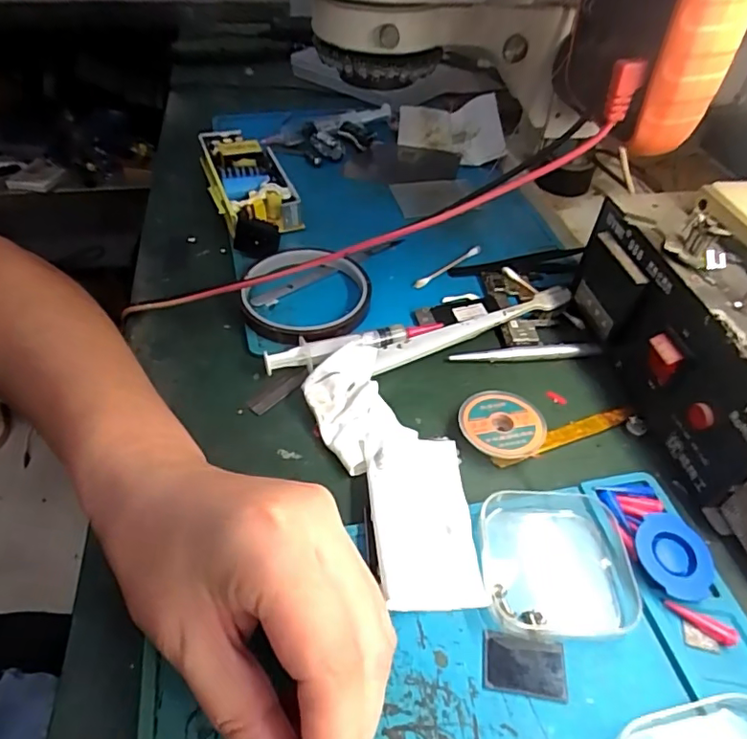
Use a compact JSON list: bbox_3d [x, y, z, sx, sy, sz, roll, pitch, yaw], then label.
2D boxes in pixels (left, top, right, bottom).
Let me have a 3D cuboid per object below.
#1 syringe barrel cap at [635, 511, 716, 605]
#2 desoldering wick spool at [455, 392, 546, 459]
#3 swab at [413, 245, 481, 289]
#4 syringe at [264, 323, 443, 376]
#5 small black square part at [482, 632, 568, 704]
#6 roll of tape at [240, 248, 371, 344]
[{"bbox_3d":[0.134,0.084,0.244,0.035,0.011,0.033,1,46,-1],"label":"syringe barrel cap"},{"bbox_3d":[0.070,0.031,0.296,0.045,0.012,0.041,1,46,-1],"label":"desoldering wick spool"},{"bbox_3d":[0.056,-0.077,0.401,0.071,0.005,0.005,-33,56,-29],"label":"swab"},{"bbox_3d":[-0.010,-0.014,0.327,0.110,0.013,0.022,-9,47,-11],"label":"syringe"},{"bbox_3d":[0.060,0.118,0.216,0.032,0.004,0.022,8,47,5],"label":"small black square part"},{"bbox_3d":[-0.043,-0.049,0.355,0.082,0.017,0.091,-6,47,-8],"label":"roll of tape"}]

